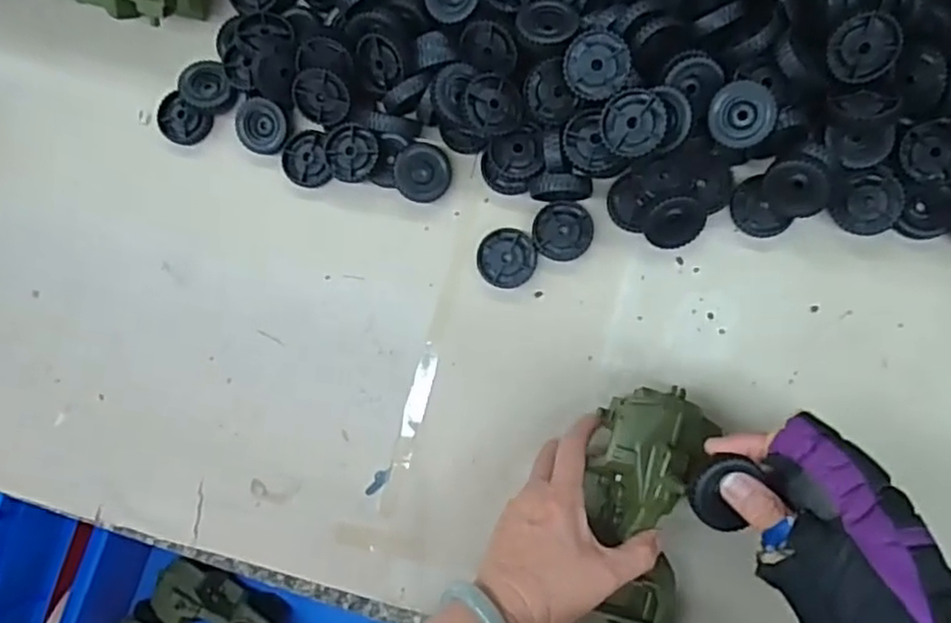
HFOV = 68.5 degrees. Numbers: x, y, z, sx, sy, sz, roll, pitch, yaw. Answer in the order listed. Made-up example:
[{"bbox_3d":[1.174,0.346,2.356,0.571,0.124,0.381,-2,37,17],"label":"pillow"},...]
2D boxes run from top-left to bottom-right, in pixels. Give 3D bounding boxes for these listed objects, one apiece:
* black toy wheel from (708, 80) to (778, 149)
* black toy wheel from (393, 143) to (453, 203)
[{"bbox_3d":[0.175,-0.129,0.460,0.042,0.011,0.042,3,96,26],"label":"black toy wheel"},{"bbox_3d":[-0.040,-0.105,0.531,0.043,0.013,0.043,29,98,-17],"label":"black toy wheel"}]

